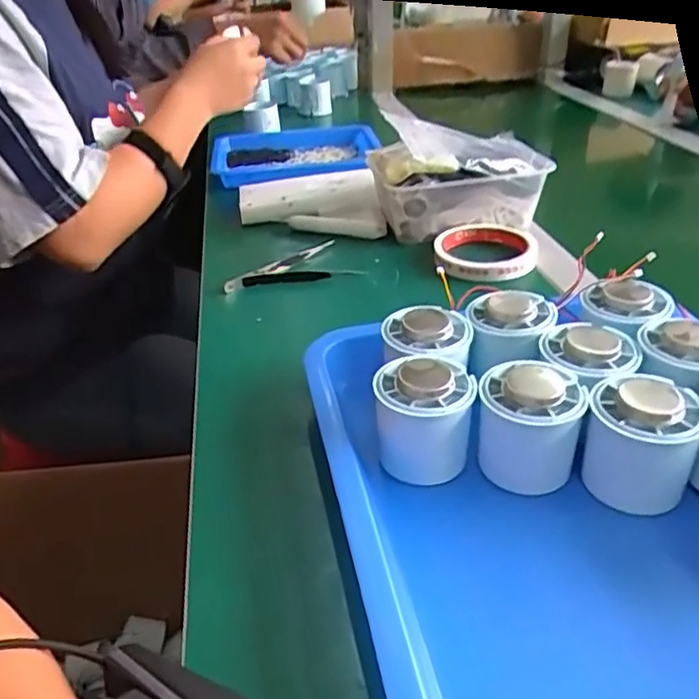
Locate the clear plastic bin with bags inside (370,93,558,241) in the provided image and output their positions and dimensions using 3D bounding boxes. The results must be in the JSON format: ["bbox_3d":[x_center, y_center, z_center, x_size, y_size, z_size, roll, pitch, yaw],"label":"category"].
[{"bbox_3d":[0.108,-0.170,0.640,0.164,0.098,0.109,-6,32,-6],"label":"clear plastic bin with bags inside"}]

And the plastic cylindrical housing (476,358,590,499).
[{"bbox_3d":[0.096,0.042,0.343,0.051,0.059,0.051,-2,31,1],"label":"plastic cylindrical housing"}]

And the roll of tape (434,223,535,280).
[{"bbox_3d":[0.123,-0.090,0.580,0.089,0.016,0.093,-1,31,3],"label":"roll of tape"}]

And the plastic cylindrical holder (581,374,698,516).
[{"bbox_3d":[0.153,0.051,0.335,0.052,0.060,0.052,-2,31,1],"label":"plastic cylindrical holder"}]

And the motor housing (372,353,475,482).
[{"bbox_3d":[0.041,0.039,0.354,0.051,0.062,0.052,2,32,7],"label":"motor housing"}]

